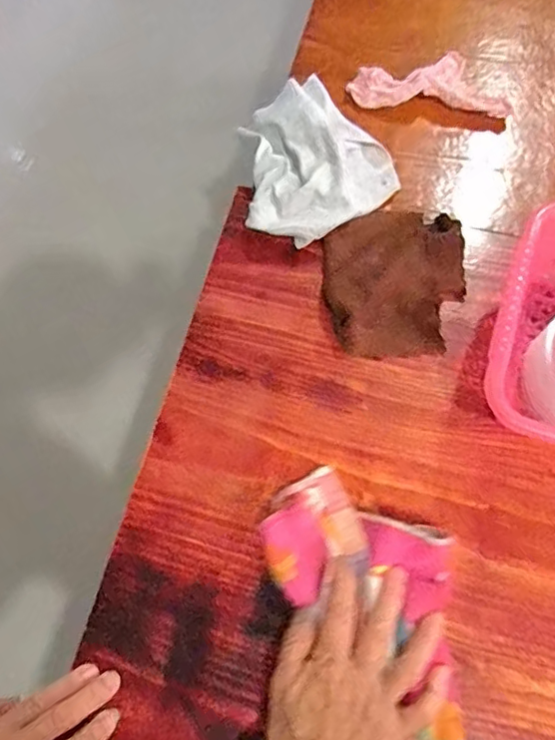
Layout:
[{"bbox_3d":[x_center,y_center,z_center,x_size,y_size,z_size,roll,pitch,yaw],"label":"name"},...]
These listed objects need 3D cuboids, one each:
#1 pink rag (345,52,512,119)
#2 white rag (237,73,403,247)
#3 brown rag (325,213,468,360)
[{"bbox_3d":[0.168,-0.319,0.625,0.171,0.027,0.082,10,69,6],"label":"pink rag"},{"bbox_3d":[0.043,-0.215,0.577,0.156,0.044,0.185,-2,68,2],"label":"white rag"},{"bbox_3d":[0.108,-0.084,0.522,0.124,0.030,0.140,-2,68,2],"label":"brown rag"}]

